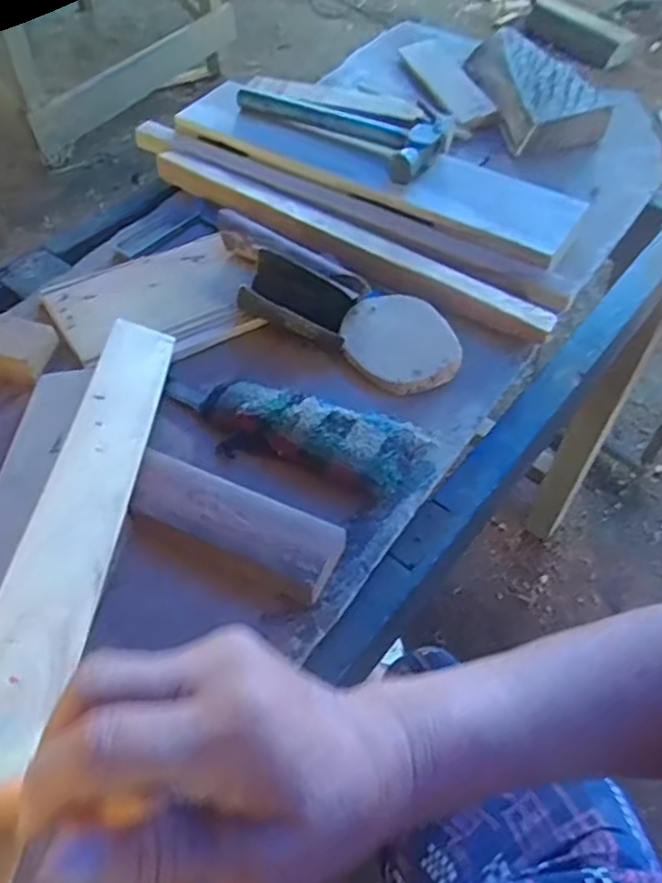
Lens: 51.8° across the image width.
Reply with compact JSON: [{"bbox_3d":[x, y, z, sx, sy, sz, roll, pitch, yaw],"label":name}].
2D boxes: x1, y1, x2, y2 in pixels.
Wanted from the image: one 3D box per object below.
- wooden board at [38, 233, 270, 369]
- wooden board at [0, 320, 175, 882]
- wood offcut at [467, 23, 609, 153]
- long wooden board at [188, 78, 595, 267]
[{"bbox_3d":[-0.150,-0.127,0.600,0.184,0.023,0.128,-17,54,-14],"label":"wooden board"},{"bbox_3d":[-0.150,0.070,0.395,0.060,0.023,0.430,25,38,-21],"label":"wooden board"},{"bbox_3d":[0.250,-0.450,0.852,0.119,0.048,0.255,-7,52,-7],"label":"wood offcut"},{"bbox_3d":[0.039,-0.290,0.709,0.436,0.034,0.098,26,56,18],"label":"long wooden board"}]

